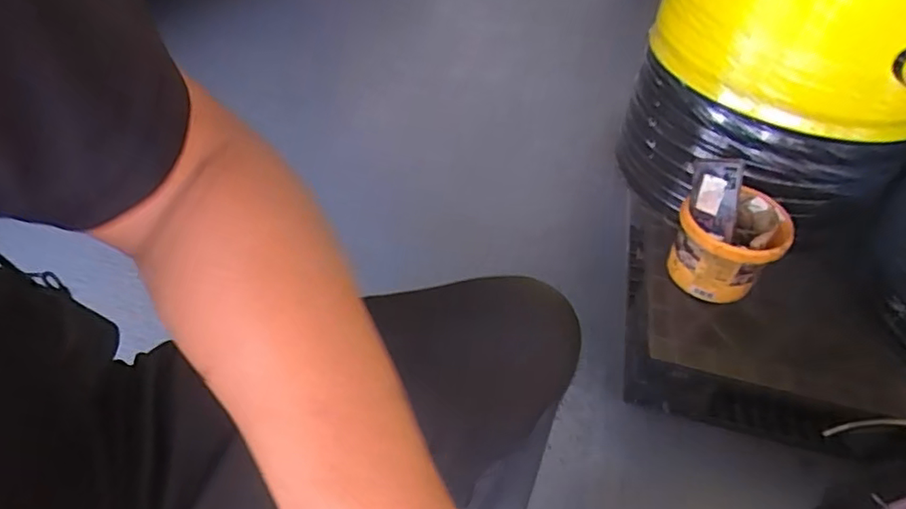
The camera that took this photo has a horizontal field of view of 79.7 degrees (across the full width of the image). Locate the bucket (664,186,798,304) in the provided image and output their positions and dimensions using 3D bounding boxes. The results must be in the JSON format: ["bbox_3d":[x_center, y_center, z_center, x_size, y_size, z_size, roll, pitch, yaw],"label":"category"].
[{"bbox_3d":[0.501,-0.013,1.009,0.168,0.157,0.167,3,46,-3],"label":"bucket"}]

